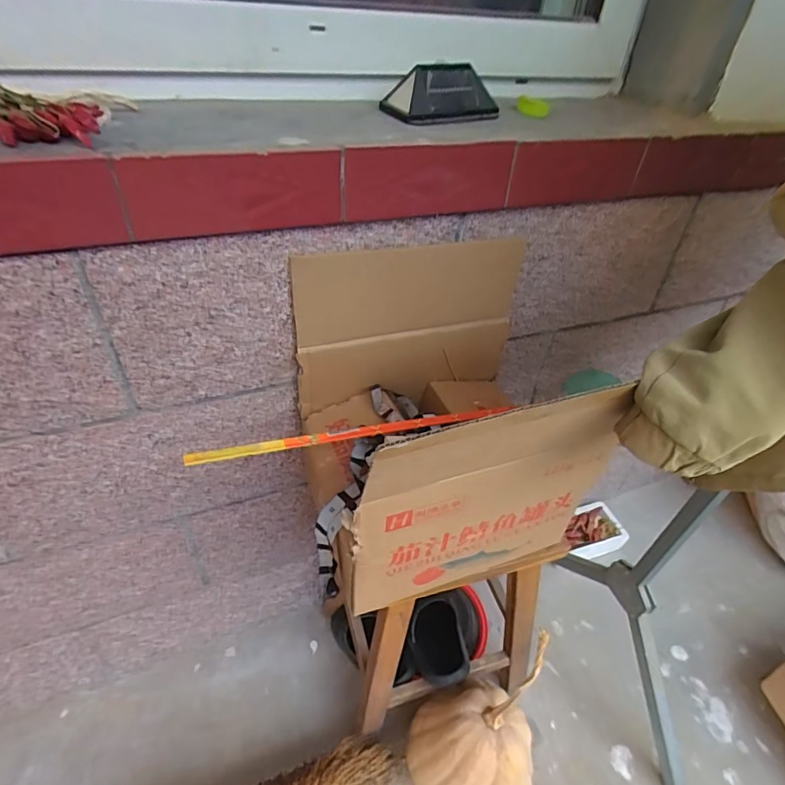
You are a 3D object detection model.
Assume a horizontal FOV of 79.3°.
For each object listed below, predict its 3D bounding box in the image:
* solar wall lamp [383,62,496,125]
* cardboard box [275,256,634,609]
[{"bbox_3d":[0.058,-0.345,0.545,0.128,0.051,0.061,-19,46,-25],"label":"solar wall lamp"},{"bbox_3d":[0.074,0.063,0.565,0.310,0.349,0.249,-11,42,-19],"label":"cardboard box"}]

